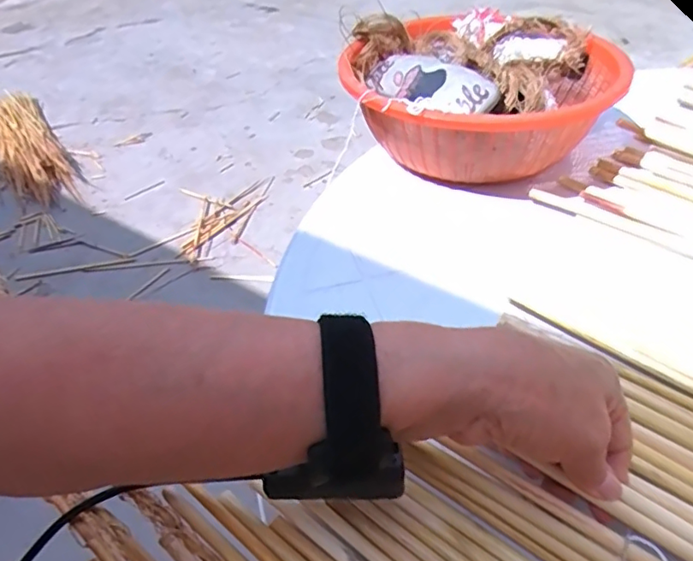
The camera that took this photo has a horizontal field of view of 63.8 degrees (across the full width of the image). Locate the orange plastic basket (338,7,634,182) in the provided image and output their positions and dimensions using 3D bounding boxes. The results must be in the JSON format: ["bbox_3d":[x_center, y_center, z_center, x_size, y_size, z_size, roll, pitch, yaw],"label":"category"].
[{"bbox_3d":[0.127,-0.173,0.547,0.253,0.108,0.206,1,43,5],"label":"orange plastic basket"}]

